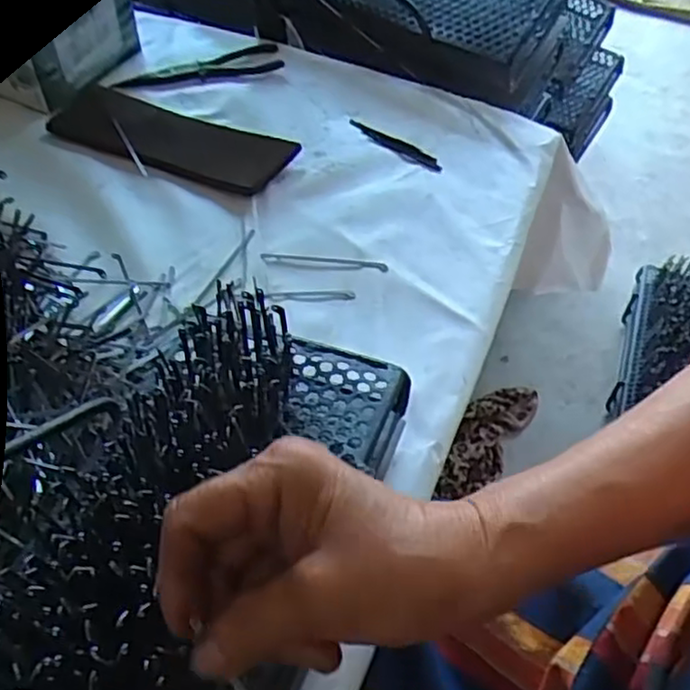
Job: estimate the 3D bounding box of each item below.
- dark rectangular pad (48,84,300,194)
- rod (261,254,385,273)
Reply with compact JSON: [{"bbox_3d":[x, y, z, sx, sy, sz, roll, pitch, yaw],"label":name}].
[{"bbox_3d":[-0.182,-0.218,0.737,0.253,0.013,0.100,23,52,17],"label":"dark rectangular pad"},{"bbox_3d":[-0.019,-0.072,0.620,0.109,0.004,0.015,6,49,3],"label":"rod"}]

